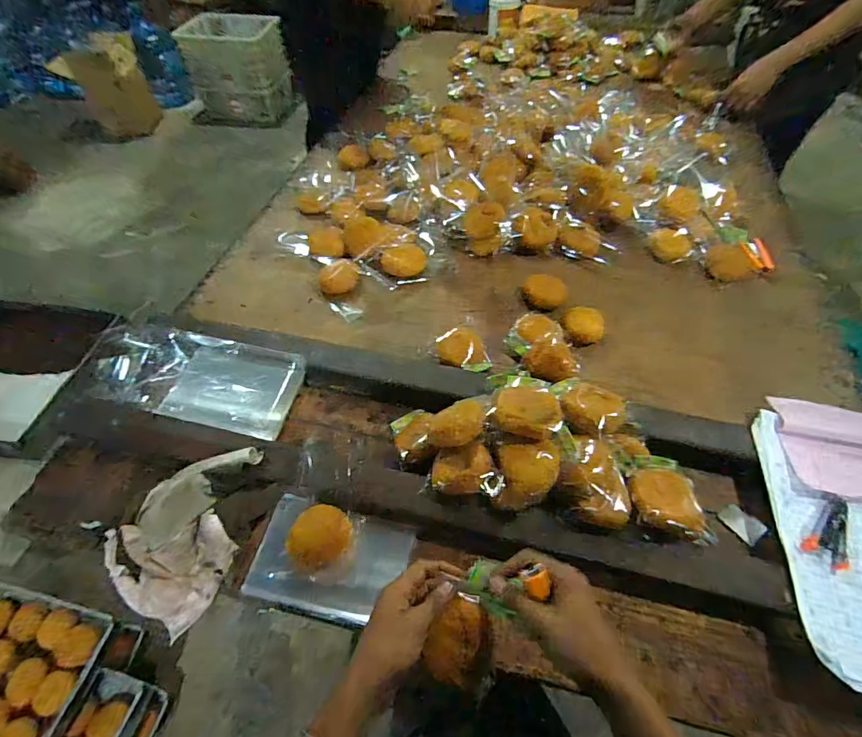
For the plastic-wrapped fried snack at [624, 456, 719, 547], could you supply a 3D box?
[{"bbox_3d":[0.309,0.166,0.585,0.108,0.039,0.104,4,54,3],"label":"plastic-wrapped fried snack"}]

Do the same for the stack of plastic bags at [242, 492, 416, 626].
[{"bbox_3d":[-0.125,0.243,0.572,0.183,0.016,0.119,18,67,-4],"label":"stack of plastic bags"}]

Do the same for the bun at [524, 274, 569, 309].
[{"bbox_3d":[0.215,-0.146,0.852,0.079,0.034,0.065,16,55,11],"label":"bun"}]

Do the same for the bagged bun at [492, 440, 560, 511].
[{"bbox_3d":[0.117,0.131,0.549,0.069,0.043,0.073,8,54,5],"label":"bagged bun"}]

